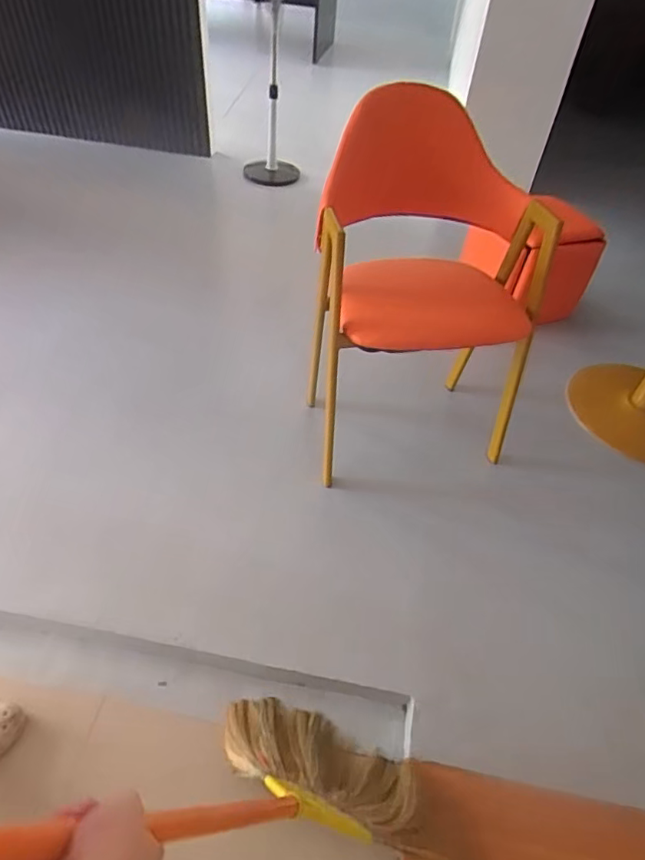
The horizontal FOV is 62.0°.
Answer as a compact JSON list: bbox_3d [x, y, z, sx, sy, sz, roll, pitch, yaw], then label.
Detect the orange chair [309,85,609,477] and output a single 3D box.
[{"bbox_3d":[0.256,-0.343,1.296,0.555,0.653,0.569,0,48,-5],"label":"orange chair"}]

